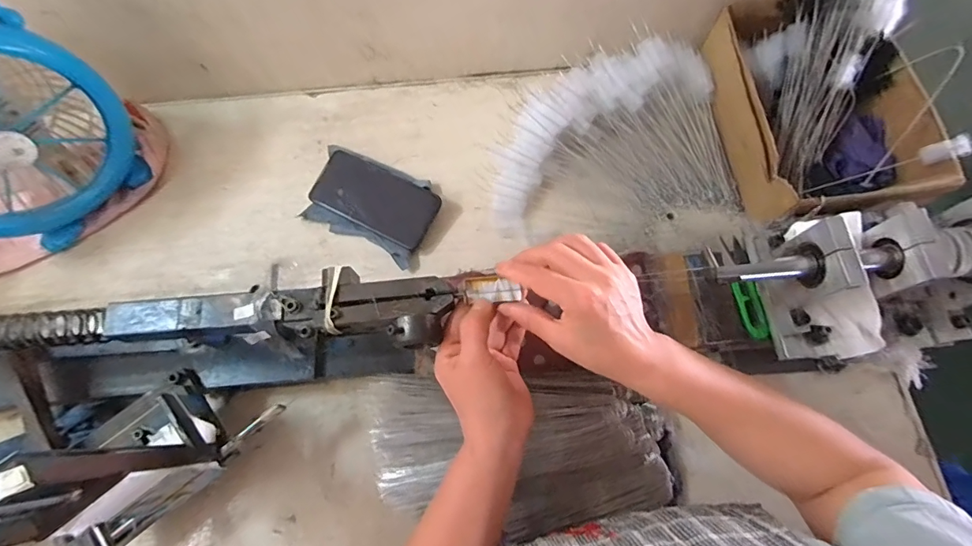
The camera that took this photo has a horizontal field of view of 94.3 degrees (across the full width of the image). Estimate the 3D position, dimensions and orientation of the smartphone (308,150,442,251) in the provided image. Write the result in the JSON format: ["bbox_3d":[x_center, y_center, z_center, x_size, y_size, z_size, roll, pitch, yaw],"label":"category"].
[{"bbox_3d":[-0.142,-0.094,0.571,0.157,0.012,0.076,27,89,9],"label":"smartphone"}]

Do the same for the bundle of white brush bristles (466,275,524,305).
[{"bbox_3d":[0.007,0.014,0.386,0.048,0.005,0.021,8,71,1],"label":"bundle of white brush bristles"}]

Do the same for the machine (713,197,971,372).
[{"bbox_3d":[0.369,-0.003,0.410,0.323,0.122,0.138,-8,71,-2],"label":"machine"}]

